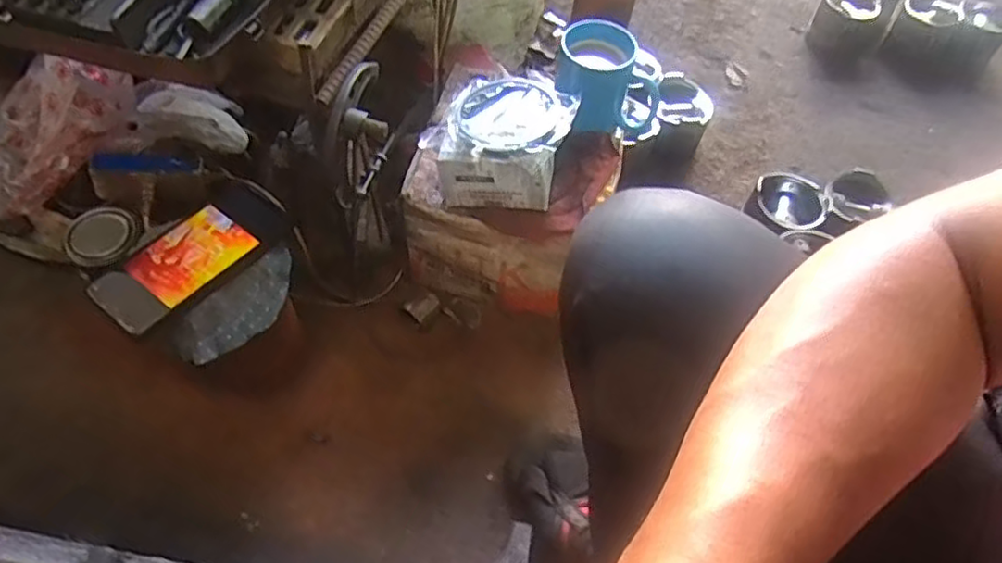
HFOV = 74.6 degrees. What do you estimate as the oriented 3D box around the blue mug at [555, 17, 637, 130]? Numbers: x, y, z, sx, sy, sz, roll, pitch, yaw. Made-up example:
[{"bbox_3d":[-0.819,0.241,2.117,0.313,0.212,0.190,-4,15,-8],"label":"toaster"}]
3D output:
[{"bbox_3d":[0.099,-0.227,0.730,0.097,0.087,0.082,-28,64,-20],"label":"blue mug"}]

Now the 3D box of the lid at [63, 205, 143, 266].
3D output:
[{"bbox_3d":[-0.401,-0.046,0.661,0.068,0.019,0.058,-33,80,-25],"label":"lid"}]

